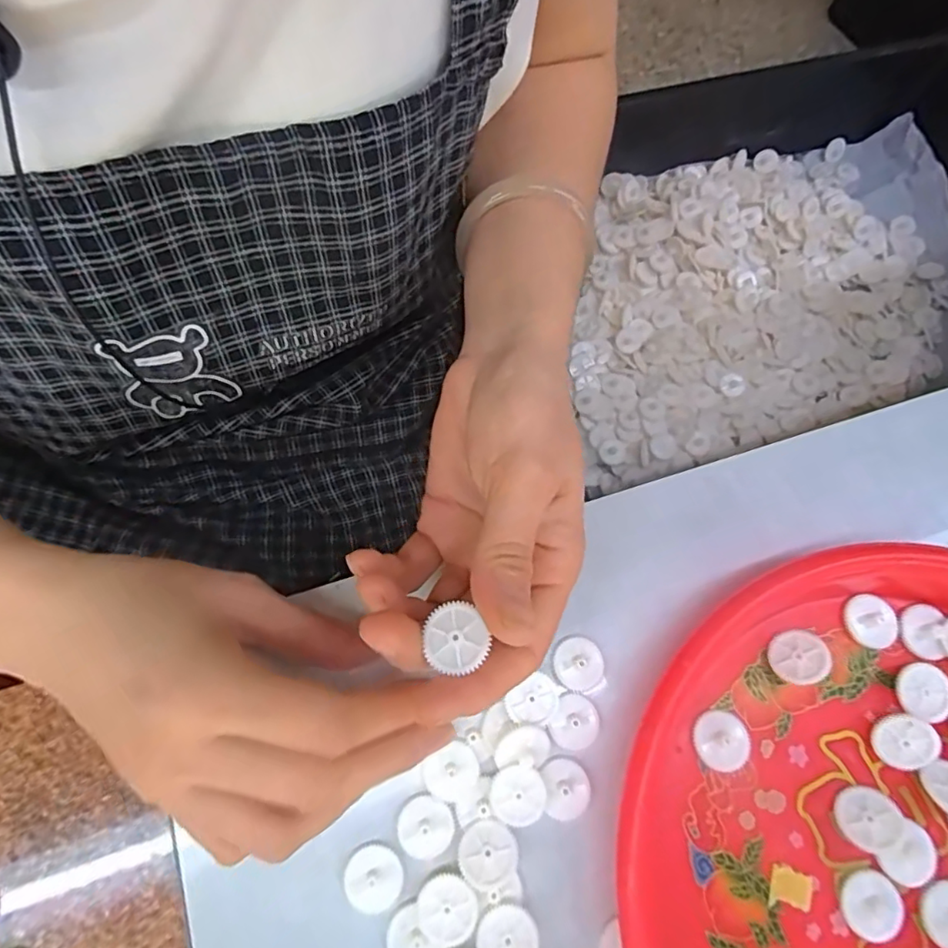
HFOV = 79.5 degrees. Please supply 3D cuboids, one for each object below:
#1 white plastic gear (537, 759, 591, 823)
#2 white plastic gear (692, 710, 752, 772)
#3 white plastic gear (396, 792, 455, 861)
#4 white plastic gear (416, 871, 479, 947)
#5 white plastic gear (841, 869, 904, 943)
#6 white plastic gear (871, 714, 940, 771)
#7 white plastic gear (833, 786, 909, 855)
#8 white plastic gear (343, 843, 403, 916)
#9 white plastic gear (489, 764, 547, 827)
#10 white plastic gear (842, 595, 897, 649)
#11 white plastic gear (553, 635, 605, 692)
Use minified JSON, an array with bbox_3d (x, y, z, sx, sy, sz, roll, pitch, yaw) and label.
[{"bbox_3d":[0.036,0.122,0.220,0.018,0.004,0.021,-8,72,-4],"label":"white plastic gear"},{"bbox_3d":[0.098,0.106,0.226,0.021,0.004,0.021,1,72,-1],"label":"white plastic gear"},{"bbox_3d":[-0.018,0.134,0.216,0.020,0.005,0.022,0,72,-1],"label":"white plastic gear"},{"bbox_3d":[-0.010,0.156,0.204,0.021,0.004,0.023,0,72,-1],"label":"white plastic gear"},{"bbox_3d":[0.147,0.159,0.209,0.021,0.004,0.022,0,72,-1],"label":"white plastic gear"},{"bbox_3d":[0.169,0.106,0.224,0.023,0.005,0.022,-21,86,14],"label":"white plastic gear"},{"bbox_3d":[0.149,0.130,0.215,0.023,0.010,0.021,13,72,3],"label":"white plastic gear"},{"bbox_3d":[-0.037,0.150,0.212,0.021,0.004,0.022,0,72,-1],"label":"white plastic gear"},{"bbox_3d":[0.017,0.122,0.216,0.020,0.006,0.021,0,72,-1],"label":"white plastic gear"},{"bbox_3d":[0.170,0.062,0.242,0.021,0.004,0.021,6,72,0],"label":"white plastic gear"},{"bbox_3d":[0.043,0.078,0.236,0.020,0.004,0.021,0,72,-1],"label":"white plastic gear"}]

